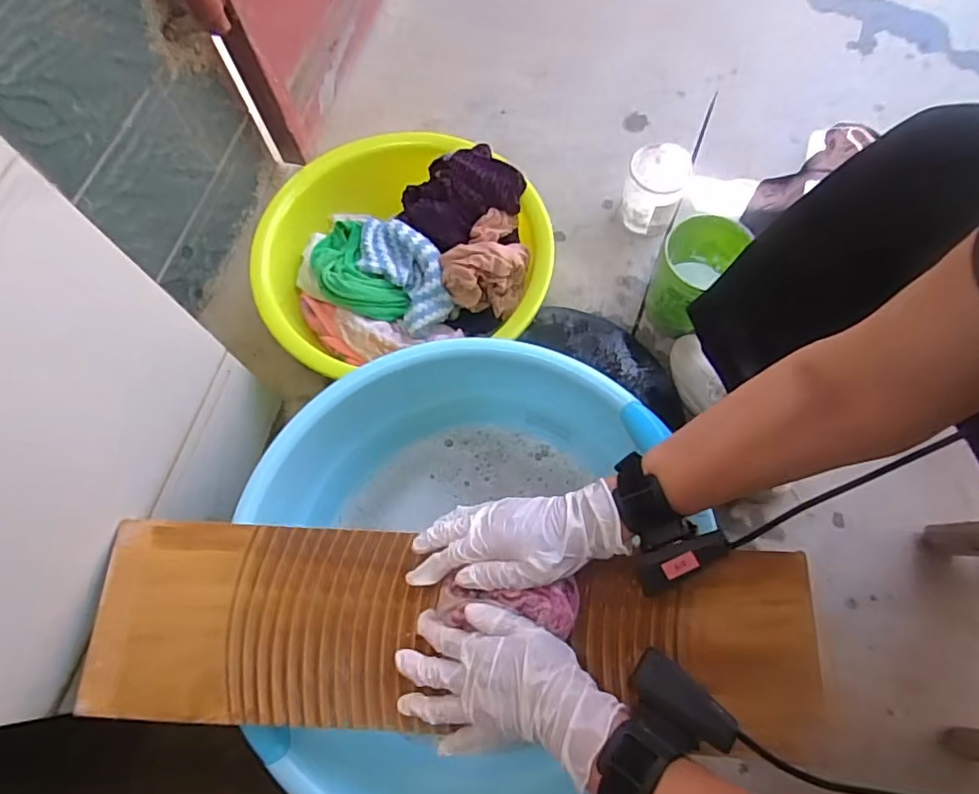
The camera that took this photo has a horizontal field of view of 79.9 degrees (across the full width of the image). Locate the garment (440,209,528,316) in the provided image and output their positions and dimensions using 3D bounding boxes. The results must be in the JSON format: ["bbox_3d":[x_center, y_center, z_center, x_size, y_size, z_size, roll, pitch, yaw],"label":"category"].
[{"bbox_3d":[-0.002,-0.174,0.718,0.096,0.070,0.126,13,69,8],"label":"garment"}]

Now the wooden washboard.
[{"bbox_3d":[-0.039,0.189,0.478,0.581,0.031,0.152,1,68,3],"label":"wooden washboard"}]

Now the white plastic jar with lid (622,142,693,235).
[{"bbox_3d":[0.234,-0.292,0.833,0.078,0.092,0.094,24,71,12],"label":"white plastic jar with lid"}]

